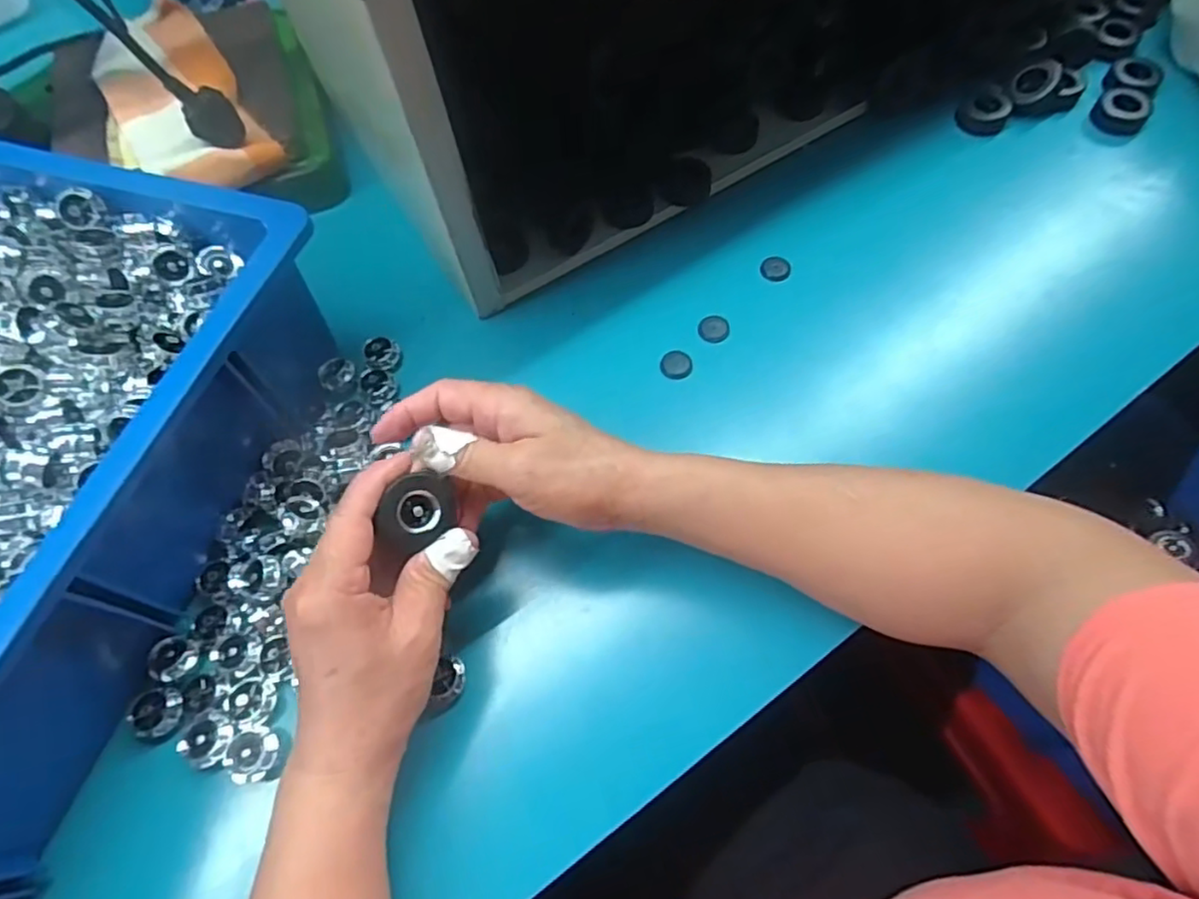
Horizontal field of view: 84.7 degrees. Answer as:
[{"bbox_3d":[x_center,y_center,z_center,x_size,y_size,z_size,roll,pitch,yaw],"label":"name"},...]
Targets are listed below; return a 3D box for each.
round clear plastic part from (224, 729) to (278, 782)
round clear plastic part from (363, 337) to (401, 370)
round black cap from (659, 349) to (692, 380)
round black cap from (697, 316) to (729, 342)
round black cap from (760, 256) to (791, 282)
[{"bbox_3d":[-0.173,0.151,0.326,0.024,0.004,0.023,0,65,1],"label":"round clear plastic part"},{"bbox_3d":[-0.145,-0.064,0.440,0.022,0.011,0.022,0,65,1],"label":"round clear plastic part"},{"bbox_3d":[0.050,-0.055,0.430,0.021,0.006,0.023,0,65,1],"label":"round black cap"},{"bbox_3d":[0.076,-0.081,0.439,0.020,0.004,0.018,16,67,8],"label":"round black cap"},{"bbox_3d":[0.124,-0.126,0.461,0.020,0.004,0.019,0,65,1],"label":"round black cap"}]

